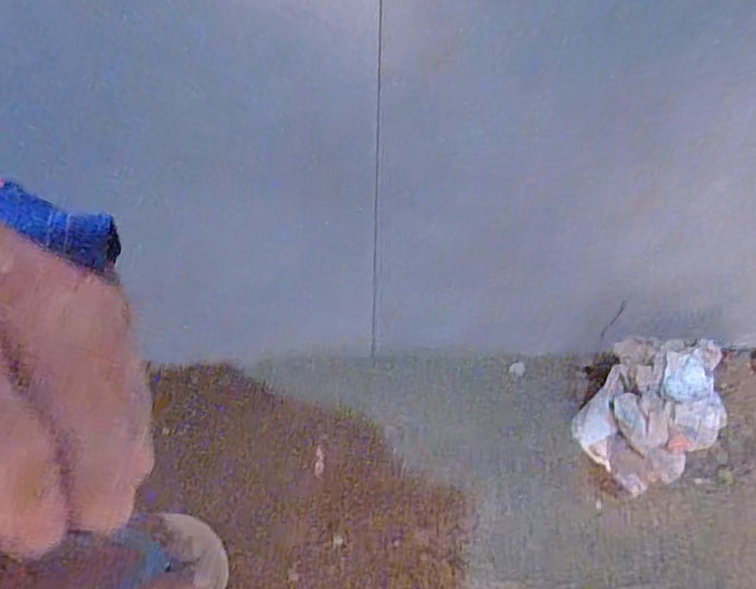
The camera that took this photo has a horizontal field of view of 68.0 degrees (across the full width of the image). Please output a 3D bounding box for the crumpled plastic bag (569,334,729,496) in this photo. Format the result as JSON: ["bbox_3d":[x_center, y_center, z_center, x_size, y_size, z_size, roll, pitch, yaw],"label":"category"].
[{"bbox_3d":[0.273,0.135,0.576,0.109,0.145,0.150,24,55,14],"label":"crumpled plastic bag"}]

